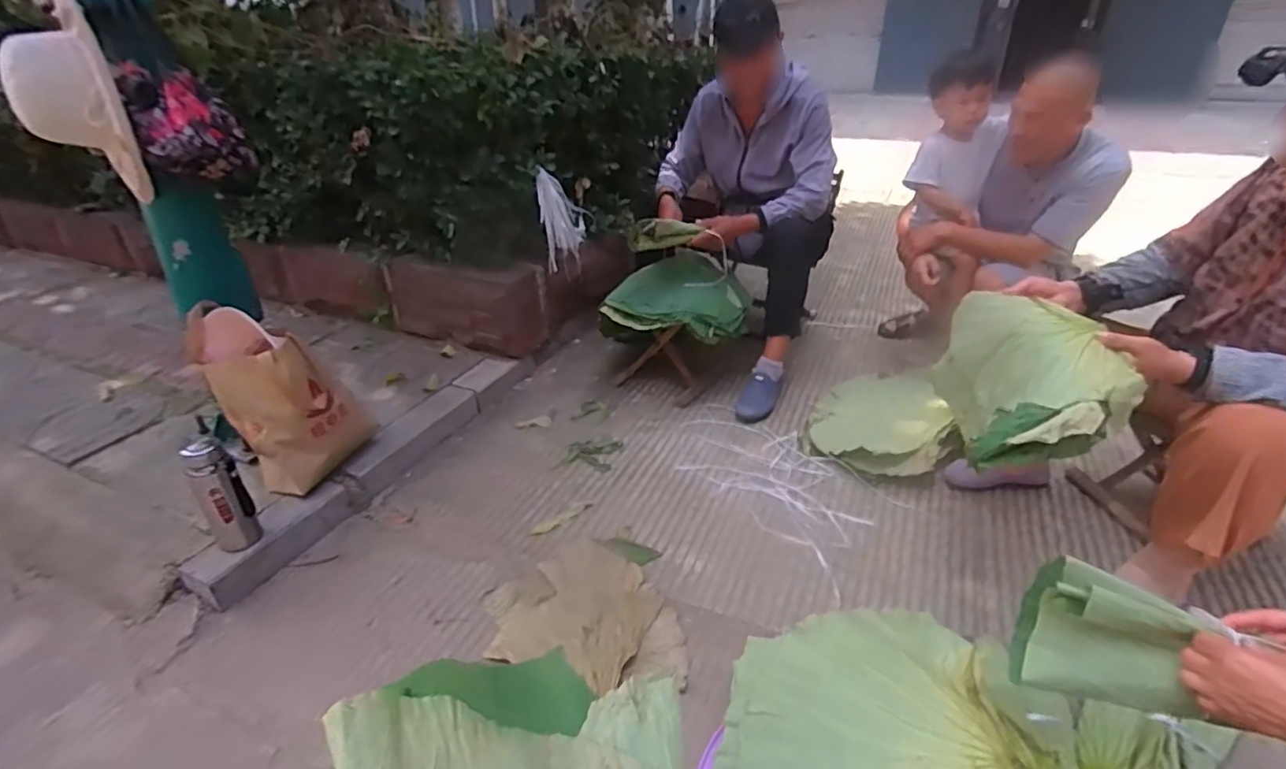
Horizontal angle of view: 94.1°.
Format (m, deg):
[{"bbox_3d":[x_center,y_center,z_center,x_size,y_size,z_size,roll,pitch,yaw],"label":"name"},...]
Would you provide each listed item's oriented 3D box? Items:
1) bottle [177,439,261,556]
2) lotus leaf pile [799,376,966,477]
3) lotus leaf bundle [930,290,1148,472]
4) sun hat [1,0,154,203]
[{"bbox_3d":[-0.865,0.233,1.234,0.084,0.255,0.070,-26,38,-37],"label":"bottle"},{"bbox_3d":[0.675,0.098,1.677,0.379,0.107,0.473,15,35,25],"label":"lotus leaf pile"},{"bbox_3d":[0.691,0.007,1.074,0.214,0.220,0.368,7,30,13],"label":"lotus leaf bundle"},{"bbox_3d":[-1.091,-0.540,1.129,0.143,0.335,0.361,-26,38,-37],"label":"sun hat"}]

